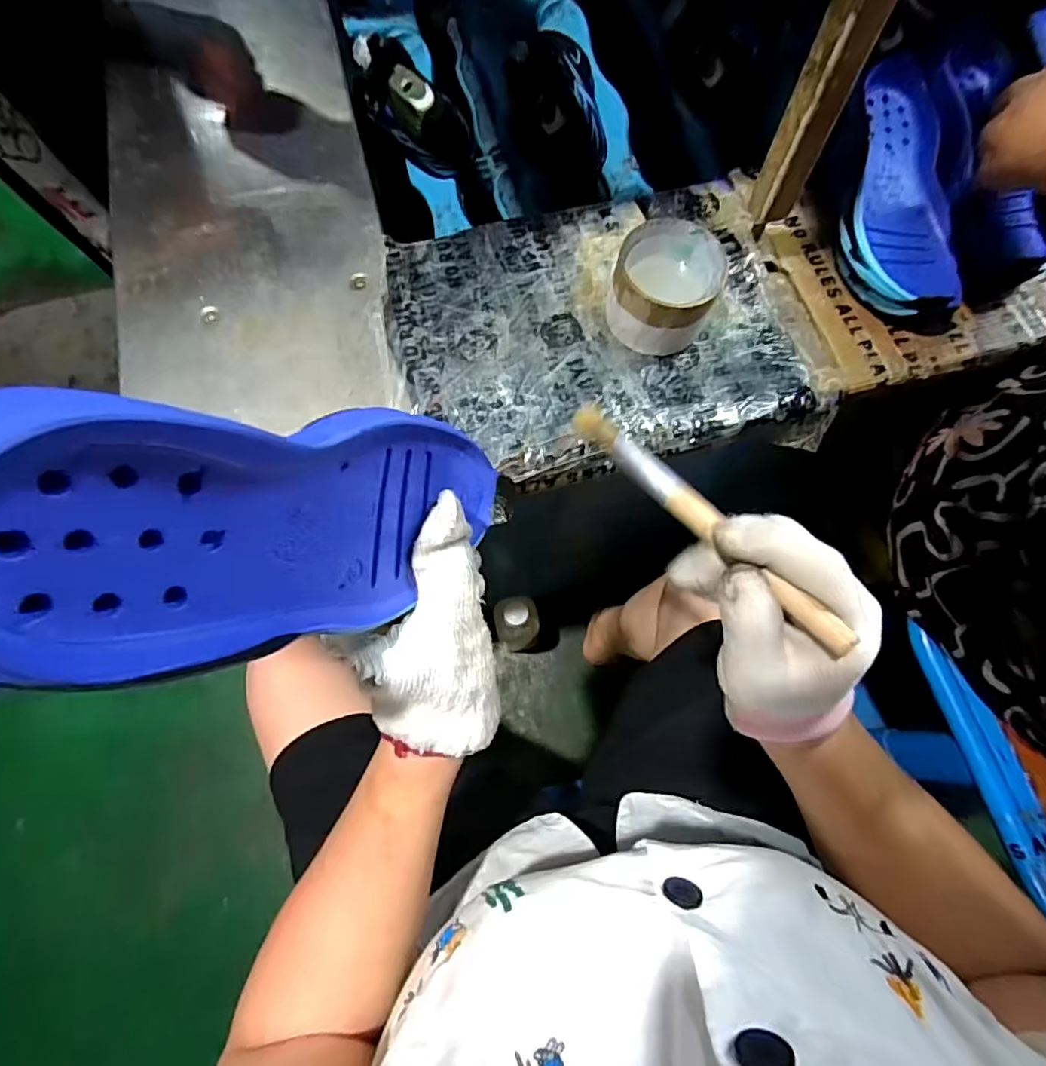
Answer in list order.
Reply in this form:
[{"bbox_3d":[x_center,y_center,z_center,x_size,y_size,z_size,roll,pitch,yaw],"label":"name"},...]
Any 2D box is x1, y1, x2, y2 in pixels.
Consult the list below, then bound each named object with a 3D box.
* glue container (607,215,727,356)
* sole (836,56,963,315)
[{"bbox_3d":[0.107,-0.187,0.429,0.076,0.058,0.079,0,72,-1],"label":"glue container"},{"bbox_3d":[0.299,-0.272,0.443,0.089,0.041,0.205,1,86,-1],"label":"sole"}]

